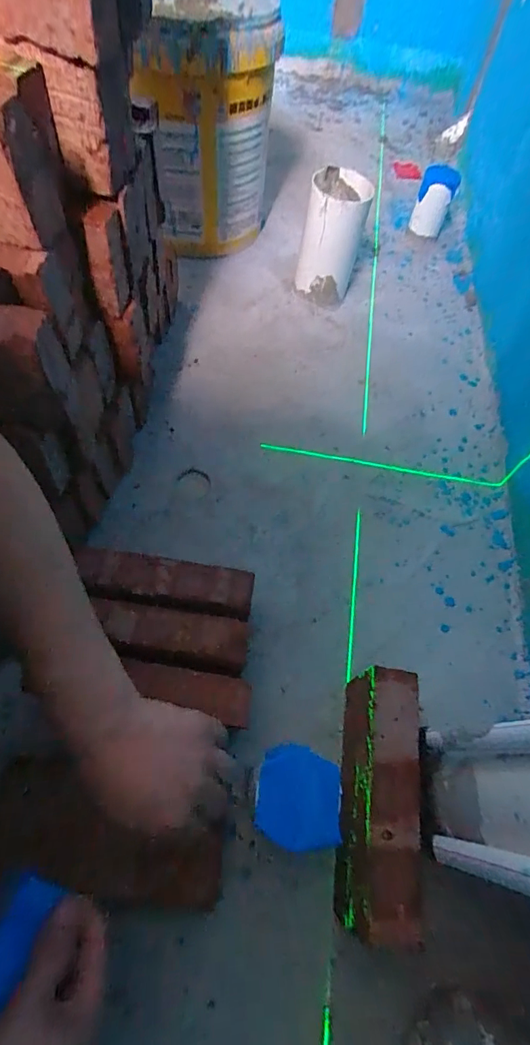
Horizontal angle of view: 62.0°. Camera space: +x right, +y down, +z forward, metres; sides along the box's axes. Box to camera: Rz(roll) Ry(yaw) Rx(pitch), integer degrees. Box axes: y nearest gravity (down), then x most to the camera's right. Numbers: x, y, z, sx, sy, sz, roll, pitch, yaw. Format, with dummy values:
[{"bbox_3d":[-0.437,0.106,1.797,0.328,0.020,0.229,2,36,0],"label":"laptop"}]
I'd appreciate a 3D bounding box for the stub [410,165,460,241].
[{"bbox_3d":[0.390,-0.739,1.022,0.081,0.142,0.078,19,61,7],"label":"stub"}]

